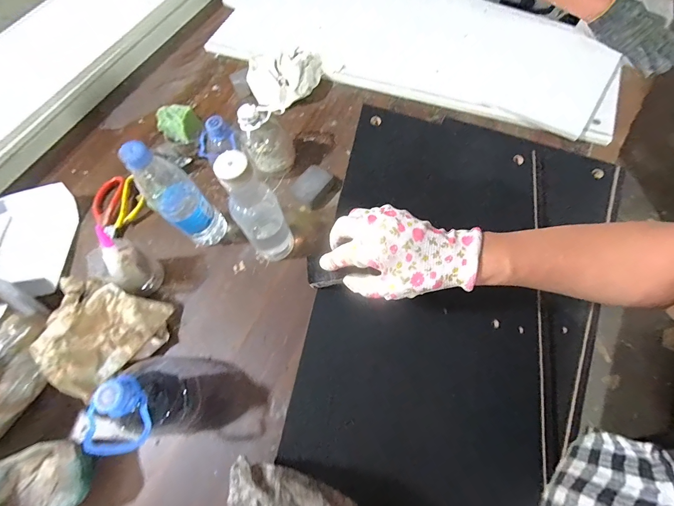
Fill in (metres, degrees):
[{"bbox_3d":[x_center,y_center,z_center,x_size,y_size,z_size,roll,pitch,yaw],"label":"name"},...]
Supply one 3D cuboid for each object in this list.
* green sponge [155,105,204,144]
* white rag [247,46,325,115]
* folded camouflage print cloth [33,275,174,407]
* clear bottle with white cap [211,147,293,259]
[{"bbox_3d":[-0.282,-0.236,0.587,0.071,0.046,0.055,16,69,7],"label":"green sponge"},{"bbox_3d":[-0.108,-0.364,0.671,0.150,0.054,0.123,-2,68,0],"label":"white rag"},{"bbox_3d":[-0.329,0.120,0.459,0.131,0.077,0.153,3,68,2],"label":"folded camouflage print cloth"},{"bbox_3d":[-0.107,-0.055,0.461,0.061,0.215,0.054,-19,69,-7],"label":"clear bottle with white cap"}]

